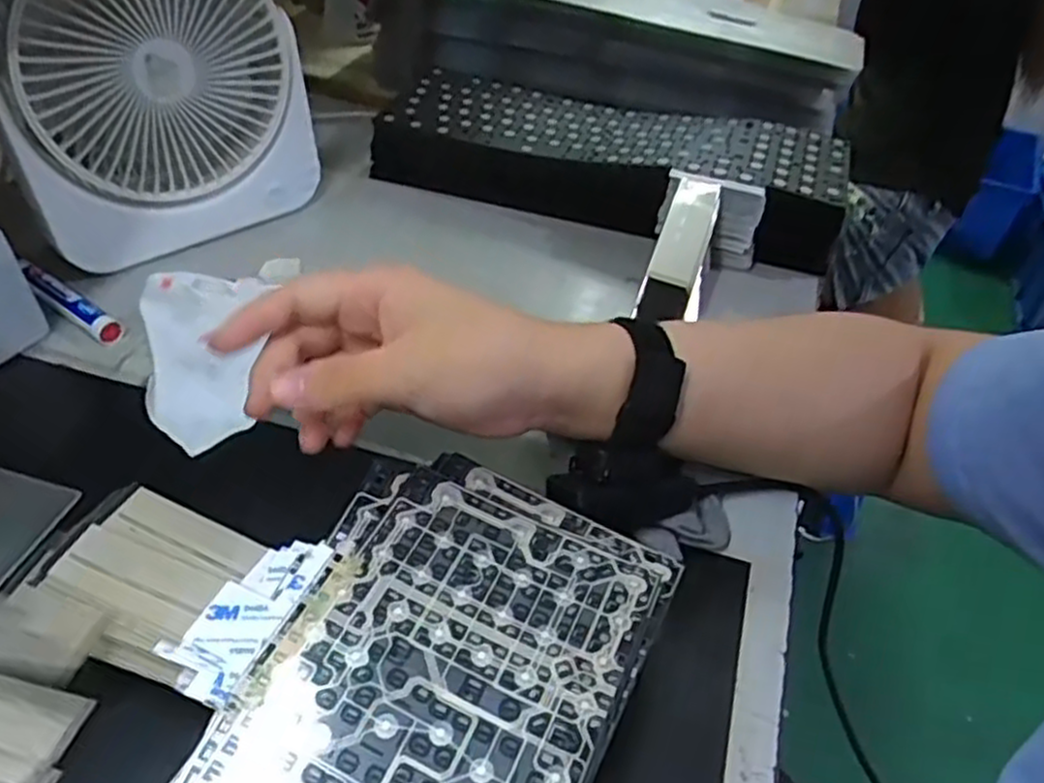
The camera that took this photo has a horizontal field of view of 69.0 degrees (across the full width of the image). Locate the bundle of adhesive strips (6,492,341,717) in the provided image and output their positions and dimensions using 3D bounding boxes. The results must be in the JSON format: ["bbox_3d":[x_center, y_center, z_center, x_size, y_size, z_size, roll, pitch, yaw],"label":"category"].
[{"bbox_3d":[-0.144,0.081,0.317,0.109,0.014,0.068,13,46,20],"label":"bundle of adhesive strips"}]

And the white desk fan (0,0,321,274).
[{"bbox_3d":[-0.225,-0.181,0.488,0.184,0.172,0.052,-20,49,-25],"label":"white desk fan"}]

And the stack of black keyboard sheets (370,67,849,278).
[{"bbox_3d":[0.071,-0.191,0.612,0.360,0.052,0.132,16,45,11],"label":"stack of black keyboard sheets"}]

